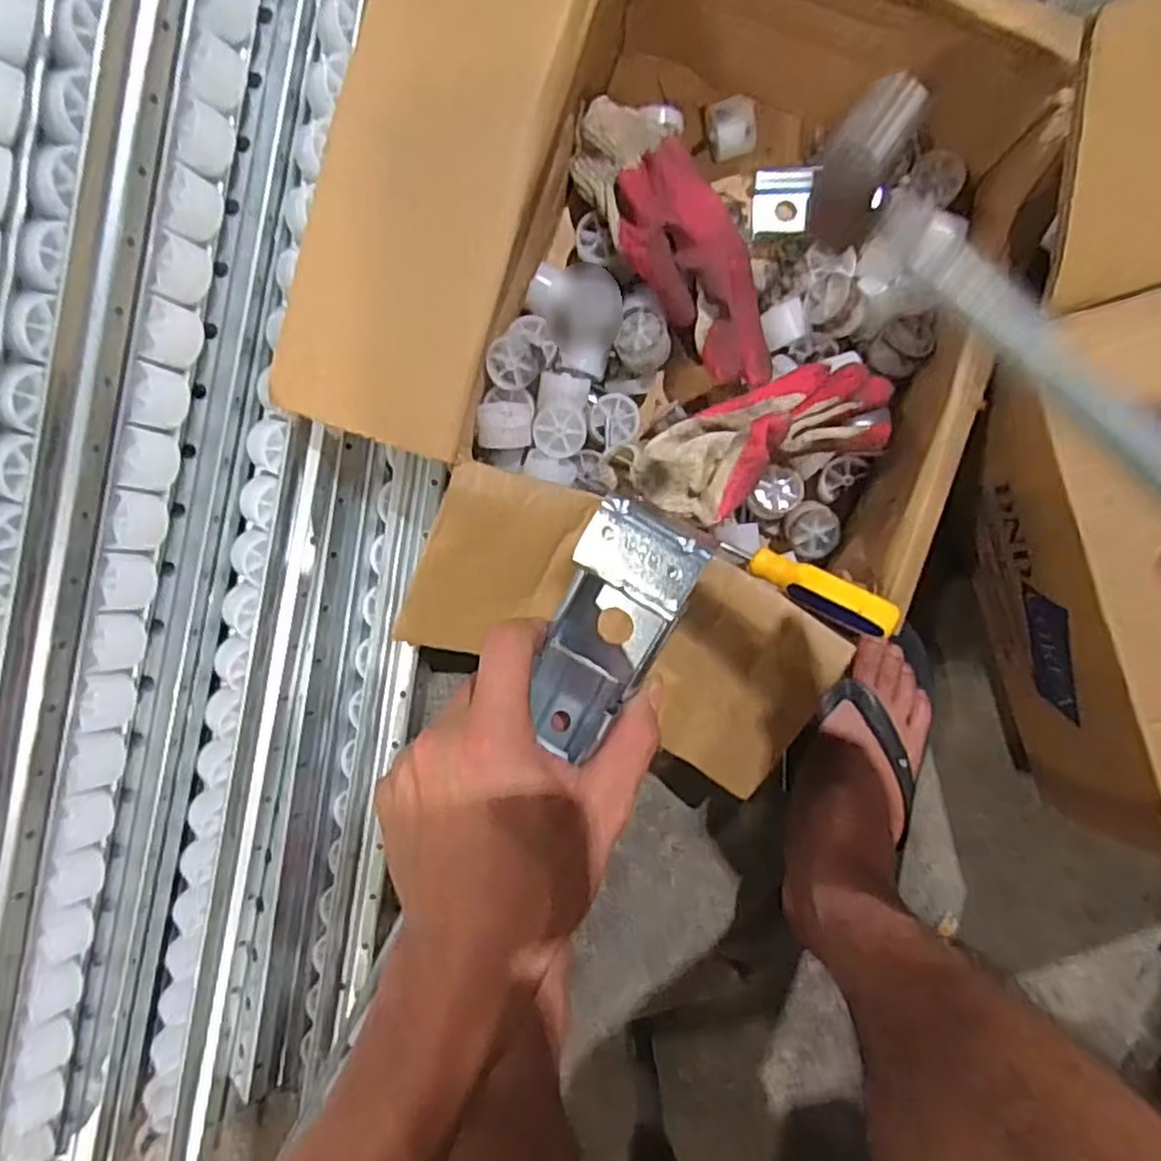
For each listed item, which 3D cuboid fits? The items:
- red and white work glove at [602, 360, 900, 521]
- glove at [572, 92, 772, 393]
[{"bbox_3d":[0.112,-0.088,0.463,0.183,0.068,0.067,-24,93,1],"label":"red and white work glove"},{"bbox_3d":[0.062,-0.217,0.465,0.067,0.043,0.198,-28,93,1],"label":"glove"}]

